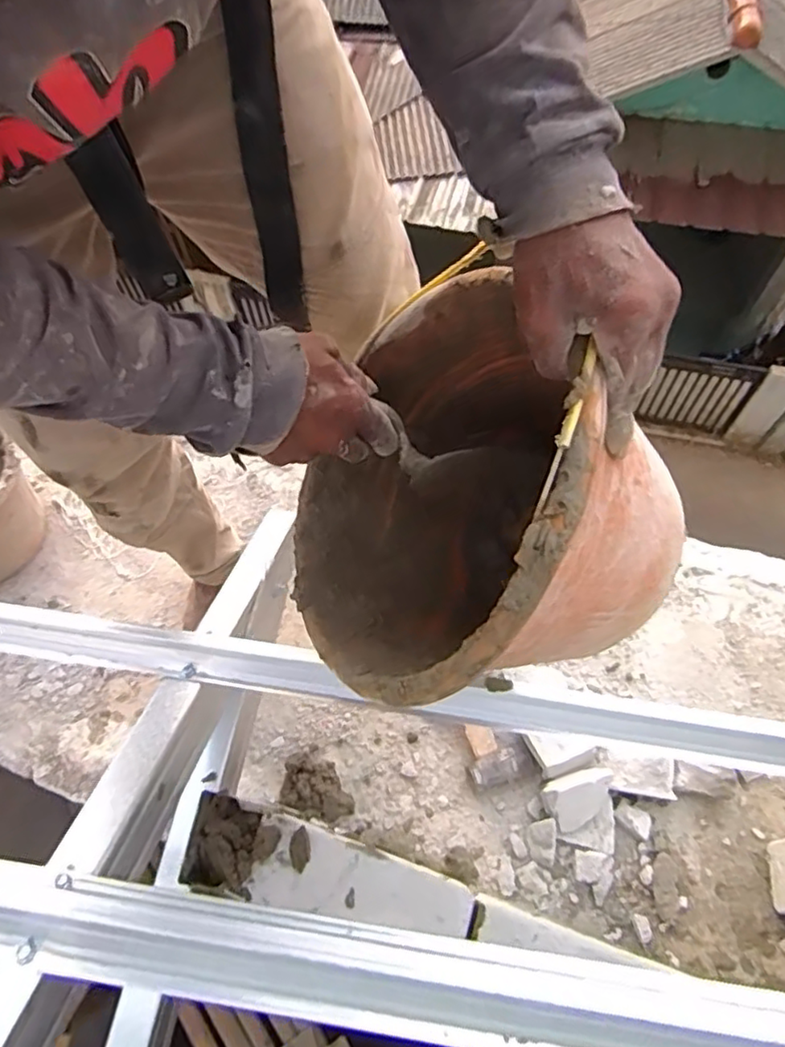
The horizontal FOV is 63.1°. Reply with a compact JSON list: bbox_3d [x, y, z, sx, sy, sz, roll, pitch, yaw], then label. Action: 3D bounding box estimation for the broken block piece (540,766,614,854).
[{"bbox_3d":[0.226,0.342,0.758,0.082,0.041,0.093,-14,64,-5],"label":"broken block piece"}]

